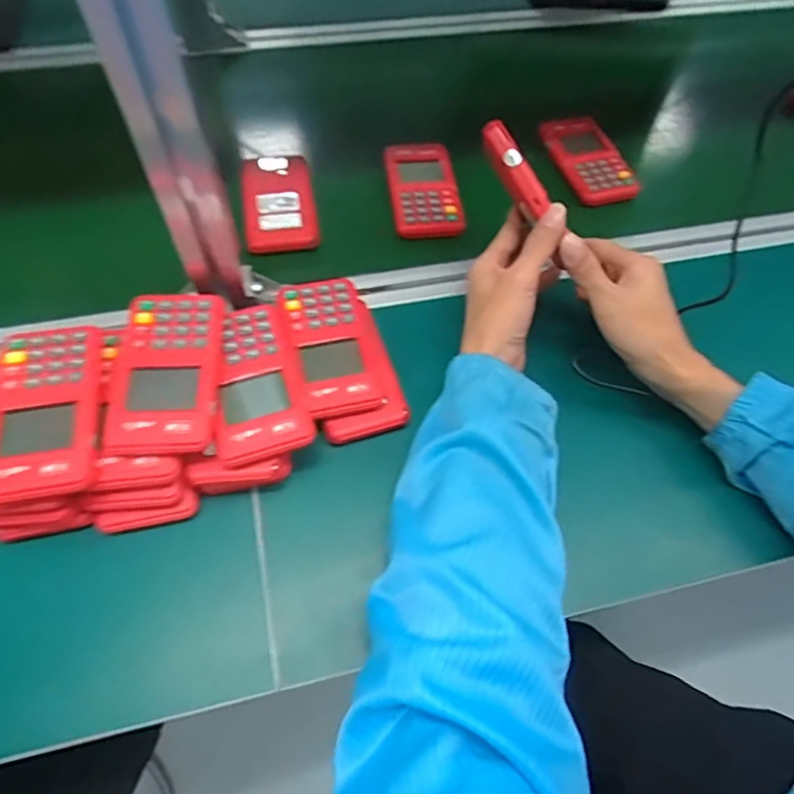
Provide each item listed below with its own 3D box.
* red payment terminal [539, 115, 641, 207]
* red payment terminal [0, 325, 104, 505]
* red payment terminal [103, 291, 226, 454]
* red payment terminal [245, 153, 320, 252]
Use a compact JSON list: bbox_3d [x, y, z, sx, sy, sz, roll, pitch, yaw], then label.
[{"bbox_3d":[0.216,-0.270,0.636,0.069,0.020,0.128,-15,64,-12],"label":"red payment terminal"},{"bbox_3d":[-0.253,0.011,0.397,0.085,0.027,0.127,-7,62,-8],"label":"red payment terminal"},{"bbox_3d":[-0.168,-0.023,0.412,0.073,0.014,0.128,-2,62,-5],"label":"red payment terminal"},{"bbox_3d":[-0.118,-0.199,0.575,0.068,0.016,0.121,-6,62,-7],"label":"red payment terminal"}]

